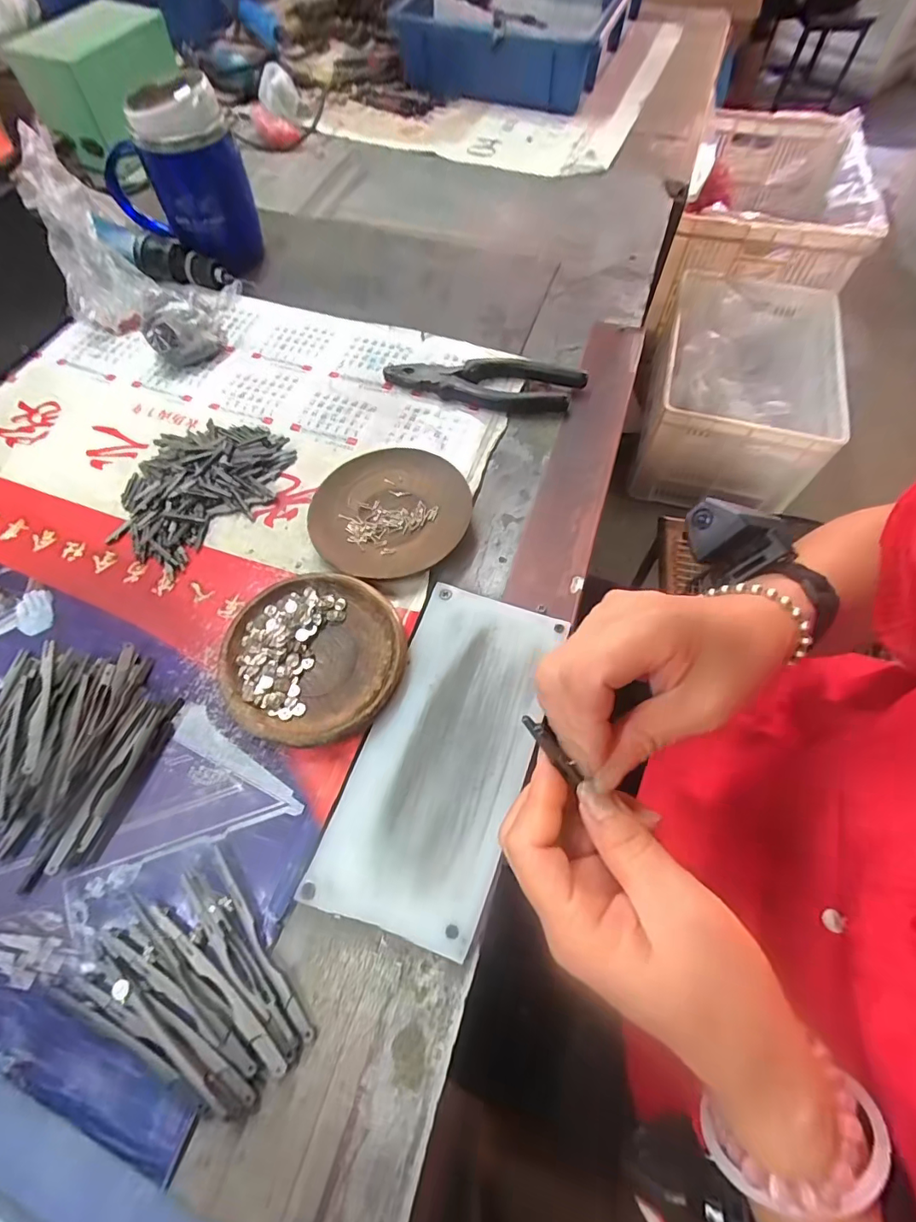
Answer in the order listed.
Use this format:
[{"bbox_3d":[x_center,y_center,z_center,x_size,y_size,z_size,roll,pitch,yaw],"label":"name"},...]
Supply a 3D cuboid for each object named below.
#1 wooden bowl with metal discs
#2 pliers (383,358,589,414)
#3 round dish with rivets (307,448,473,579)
[{"bbox_3d":[-0.090,0.028,0.318,0.112,0.020,0.107,0,62,1],"label":"wooden bowl with metal discs"},{"bbox_3d":[0.021,-0.195,0.431,0.167,0.016,0.050,7,63,5],"label":"pliers"},{"bbox_3d":[-0.049,-0.073,0.372,0.113,0.017,0.115,0,62,1],"label":"round dish with rivets"}]

